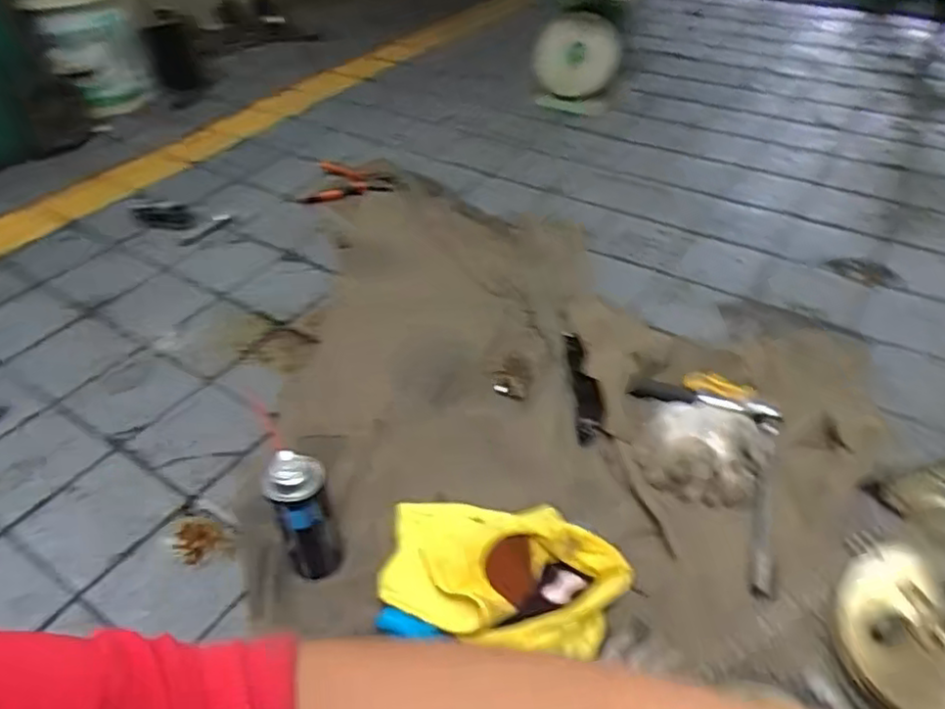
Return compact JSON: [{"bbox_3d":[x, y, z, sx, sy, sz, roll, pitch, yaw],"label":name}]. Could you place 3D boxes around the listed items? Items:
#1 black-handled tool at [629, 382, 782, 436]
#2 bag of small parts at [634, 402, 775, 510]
[{"bbox_3d":[0.316,0.064,0.917,0.194,0.022,0.032,18,45,22],"label":"black-handled tool"},{"bbox_3d":[0.293,0.123,0.867,0.152,0.045,0.147,20,46,23],"label":"bag of small parts"}]

